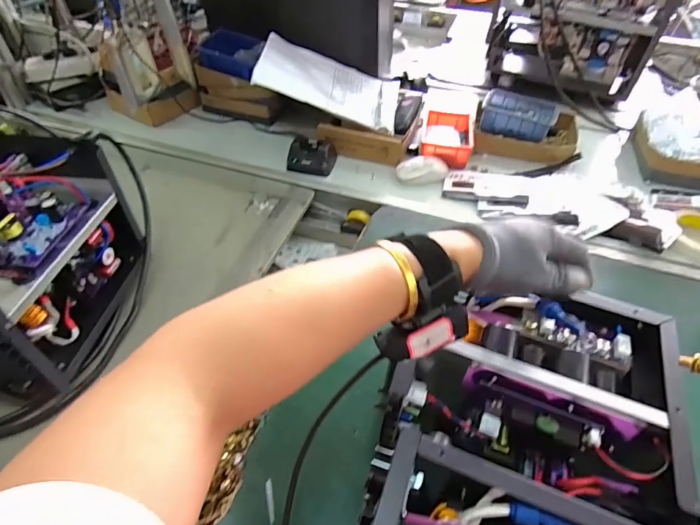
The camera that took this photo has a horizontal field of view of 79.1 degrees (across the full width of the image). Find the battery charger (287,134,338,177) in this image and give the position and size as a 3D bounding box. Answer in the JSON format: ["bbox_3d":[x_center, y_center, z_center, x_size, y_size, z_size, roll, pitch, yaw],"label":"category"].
[{"bbox_3d":[-0.070,-0.209,0.811,0.083,0.049,0.087,11,48,9],"label":"battery charger"}]

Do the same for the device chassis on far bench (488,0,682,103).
[{"bbox_3d":[0.550,-0.610,1.048,0.349,0.240,0.412,17,49,14],"label":"device chassis on far bench"}]

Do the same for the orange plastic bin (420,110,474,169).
[{"bbox_3d":[0.194,-0.250,0.854,0.100,0.044,0.159,11,48,9],"label":"orange plastic bin"}]

